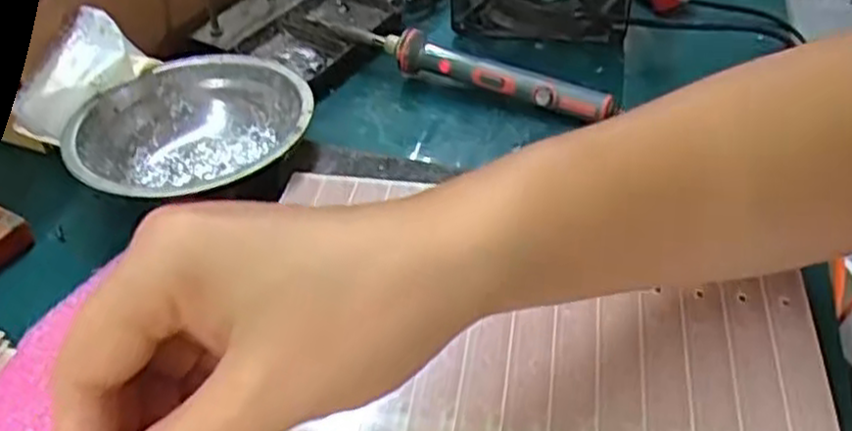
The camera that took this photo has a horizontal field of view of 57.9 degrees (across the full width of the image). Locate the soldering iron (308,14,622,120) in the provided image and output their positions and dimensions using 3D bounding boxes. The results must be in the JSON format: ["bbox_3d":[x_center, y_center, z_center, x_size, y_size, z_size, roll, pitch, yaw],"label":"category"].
[{"bbox_3d":[0.010,-0.095,0.483,0.217,0.030,0.023,23,47,25],"label":"soldering iron"}]

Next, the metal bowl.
[{"bbox_3d":[-0.128,-0.041,0.428,0.124,0.039,0.124,-1,42,1],"label":"metal bowl"}]

